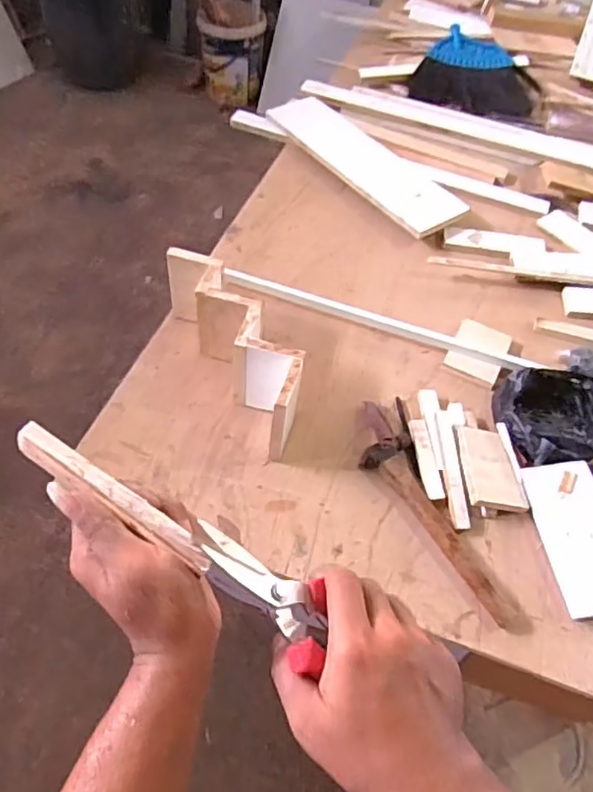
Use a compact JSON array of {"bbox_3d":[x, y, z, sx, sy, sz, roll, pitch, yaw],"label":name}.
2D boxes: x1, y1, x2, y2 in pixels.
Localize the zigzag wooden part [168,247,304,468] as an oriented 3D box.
[{"bbox_3d":[-0.089,-0.077,0.934,0.096,0.150,0.349,-29,62,-19],"label":"zigzag wooden part"}]

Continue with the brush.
[{"bbox_3d":[0.460,-0.810,1.473,0.300,0.088,0.194,23,55,11],"label":"brush"}]

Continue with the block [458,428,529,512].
[{"bbox_3d":[0.297,0.110,0.887,0.097,0.022,0.120,11,62,-22],"label":"block"}]

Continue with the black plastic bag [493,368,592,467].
[{"bbox_3d":[0.415,0.028,0.948,0.174,0.059,0.170,-8,55,-11],"label":"black plastic bag"}]

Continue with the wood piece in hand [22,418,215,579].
[{"bbox_3d":[-0.112,0.063,0.364,0.138,0.008,0.020,35,63,-1],"label":"wood piece in hand"}]

